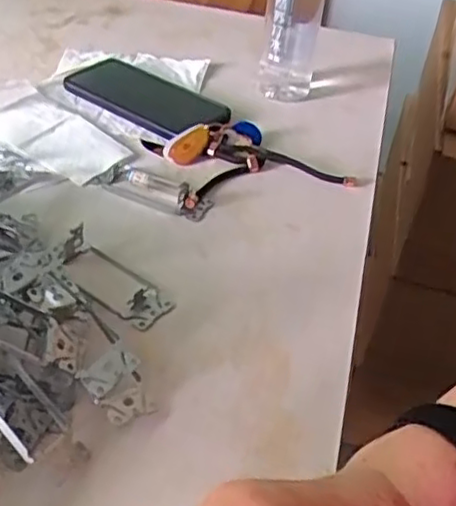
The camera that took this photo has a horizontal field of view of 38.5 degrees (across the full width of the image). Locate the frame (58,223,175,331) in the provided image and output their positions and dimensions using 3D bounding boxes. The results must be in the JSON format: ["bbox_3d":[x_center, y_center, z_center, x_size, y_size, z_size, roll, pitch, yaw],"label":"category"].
[{"bbox_3d":[-0.080,0.015,0.452,0.090,0.022,0.039,29,45,23],"label":"frame"}]

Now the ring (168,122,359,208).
[{"bbox_3d":[0.024,-0.084,0.583,0.150,0.025,0.096,-9,43,-18],"label":"ring"}]

